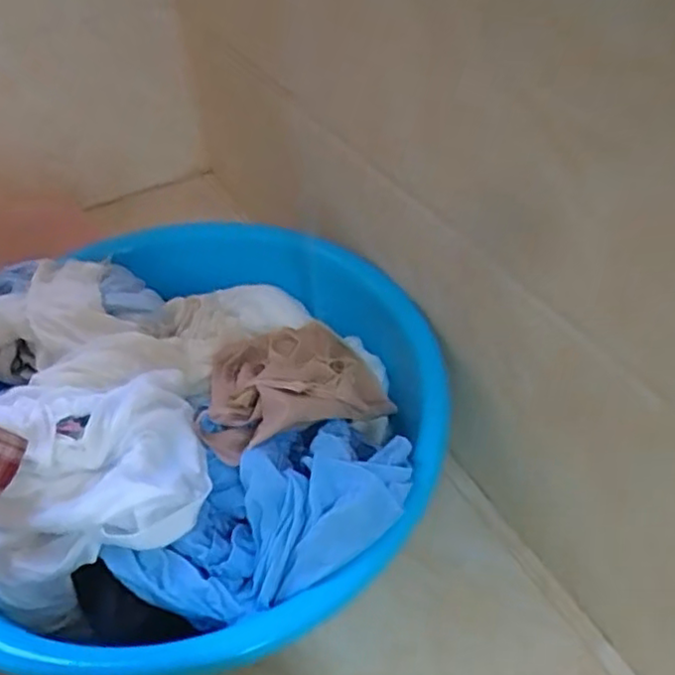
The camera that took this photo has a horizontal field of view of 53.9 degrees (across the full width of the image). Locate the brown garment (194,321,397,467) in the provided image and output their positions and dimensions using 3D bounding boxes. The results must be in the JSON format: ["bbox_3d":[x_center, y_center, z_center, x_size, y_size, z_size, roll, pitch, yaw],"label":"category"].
[{"bbox_3d":[-0.045,0.043,0.605,0.177,0.082,0.132,-28,53,-22],"label":"brown garment"}]

